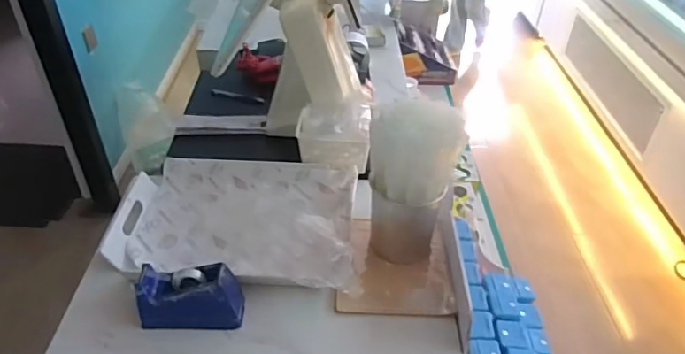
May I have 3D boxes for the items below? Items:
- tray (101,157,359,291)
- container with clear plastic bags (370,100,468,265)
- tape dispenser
[{"bbox_3d":[-0.178,0.070,0.882,0.393,0.041,0.279,2,39,0],"label":"tray"},{"bbox_3d":[0.103,0.016,0.801,0.128,0.274,0.102,3,39,1],"label":"container with clear plastic bags"},{"bbox_3d":[-0.210,0.167,0.721,0.137,0.075,0.061,0,39,-3],"label":"tape dispenser"}]

